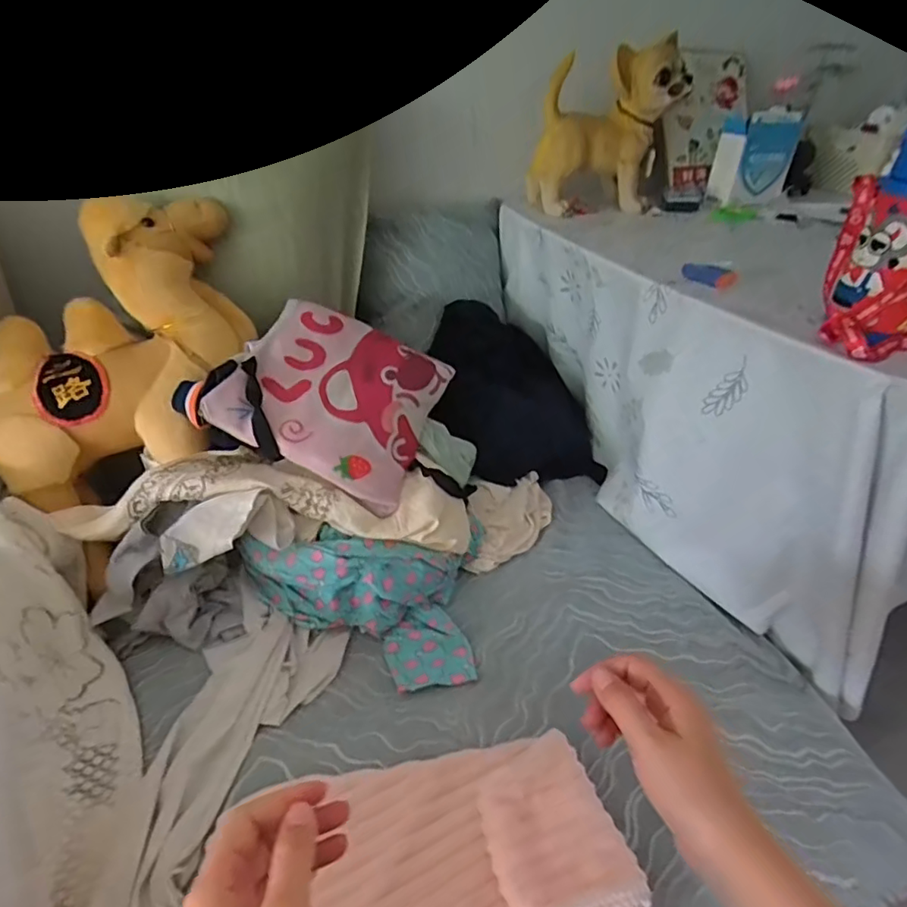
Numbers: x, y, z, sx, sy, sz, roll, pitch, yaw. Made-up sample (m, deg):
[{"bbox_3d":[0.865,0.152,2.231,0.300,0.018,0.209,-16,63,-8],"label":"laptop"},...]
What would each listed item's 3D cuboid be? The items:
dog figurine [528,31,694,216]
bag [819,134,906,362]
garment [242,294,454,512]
[{"bbox_3d":[0.242,-0.505,0.905,0.207,0.233,0.081,-6,37,-10],"label":"dog figurine"},{"bbox_3d":[0.386,-0.182,0.481,0.094,0.179,0.095,21,40,24],"label":"bag"},{"bbox_3d":[-0.139,-0.072,0.708,0.244,0.060,0.242,10,52,-14],"label":"garment"}]

